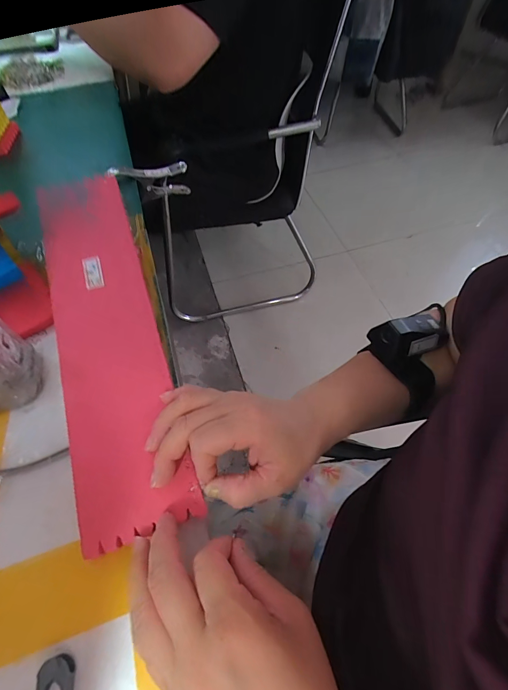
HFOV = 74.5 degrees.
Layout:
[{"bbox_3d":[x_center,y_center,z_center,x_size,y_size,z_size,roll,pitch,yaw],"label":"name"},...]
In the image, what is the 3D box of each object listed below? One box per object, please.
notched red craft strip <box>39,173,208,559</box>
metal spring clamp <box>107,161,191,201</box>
[{"bbox_3d":[-0.133,-0.029,0.296,0.082,0.008,0.363,-17,63,-10],"label":"notched red craft strip"},{"bbox_3d":[-0.144,-0.234,0.471,0.110,0.049,0.020,-3,59,-22],"label":"metal spring clamp"}]

